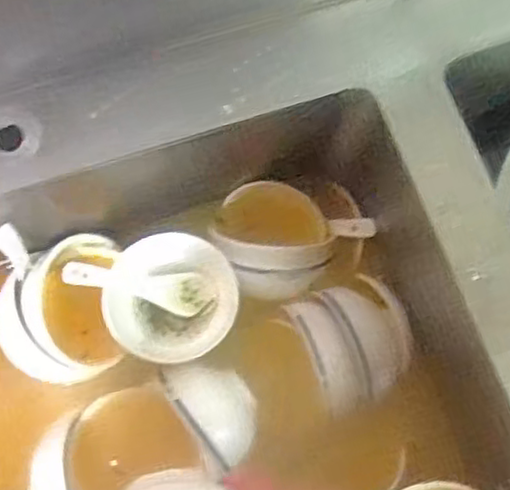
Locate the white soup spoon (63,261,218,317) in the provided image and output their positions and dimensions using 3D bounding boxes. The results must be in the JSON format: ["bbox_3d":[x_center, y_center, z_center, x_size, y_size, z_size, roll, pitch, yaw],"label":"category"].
[{"bbox_3d":[-0.098,0.034,0.588,0.126,0.031,0.034,14,69,-27],"label":"white soup spoon"}]

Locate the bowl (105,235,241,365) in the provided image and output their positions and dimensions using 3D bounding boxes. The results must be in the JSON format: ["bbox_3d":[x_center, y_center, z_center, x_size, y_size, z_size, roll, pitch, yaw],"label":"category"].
[{"bbox_3d":[-0.069,0.042,0.582,0.106,0.056,0.110,1,75,-2],"label":"bowl"}]

